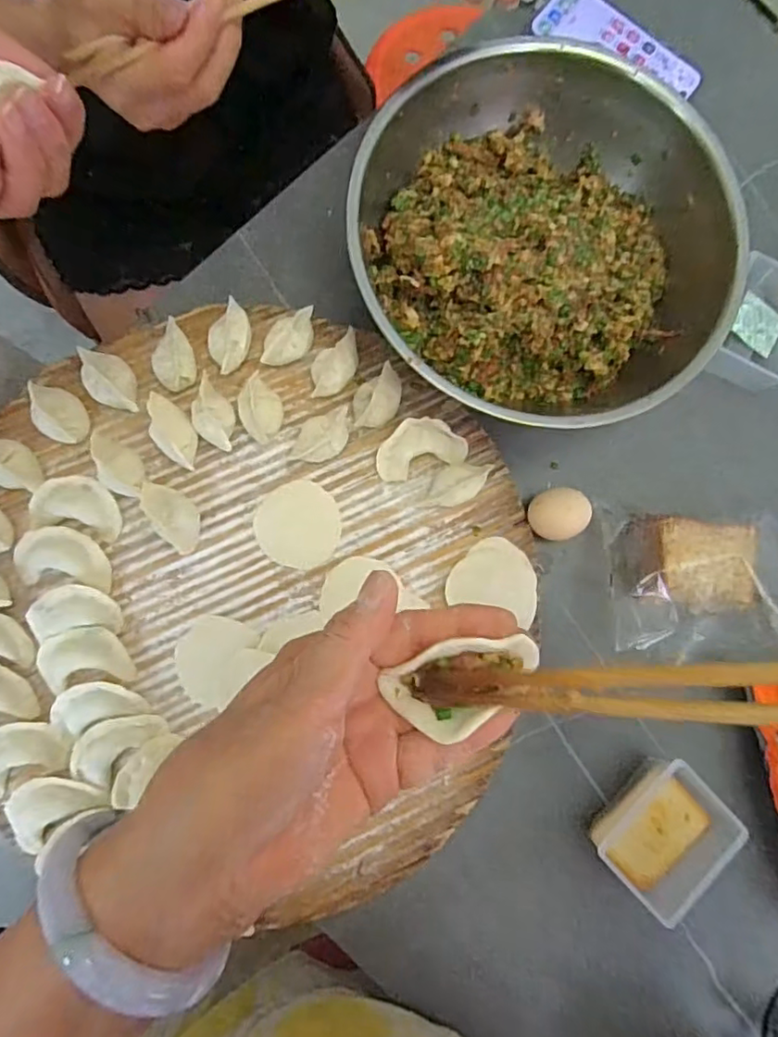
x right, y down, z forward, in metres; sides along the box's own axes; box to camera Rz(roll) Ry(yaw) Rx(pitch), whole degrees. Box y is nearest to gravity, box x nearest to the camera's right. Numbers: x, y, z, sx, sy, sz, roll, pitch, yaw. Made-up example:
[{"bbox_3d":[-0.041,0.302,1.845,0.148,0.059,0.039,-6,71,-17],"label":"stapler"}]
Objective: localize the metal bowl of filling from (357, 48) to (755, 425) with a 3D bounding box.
[{"bbox_3d":[0.104,-0.192,0.425,0.256,0.086,0.258,1,84,-6],"label":"metal bowl of filling"}]

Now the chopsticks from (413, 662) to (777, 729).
[{"bbox_3d":[0.134,0.057,0.183,0.257,0.017,0.027,-6,84,20],"label":"chopsticks"}]

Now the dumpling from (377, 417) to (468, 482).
[{"bbox_3d":[0.024,-0.053,0.434,0.067,0.025,0.038,-17,86,-8],"label":"dumpling"}]

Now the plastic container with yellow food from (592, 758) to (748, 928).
[{"bbox_3d":[0.195,0.225,0.422,0.088,0.046,0.076,-43,90,-9],"label":"plastic container with yellow food"}]

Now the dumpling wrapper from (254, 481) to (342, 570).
[{"bbox_3d":[-0.066,0.005,0.429,0.060,0.004,0.061,8,83,-5],"label":"dumpling wrapper"}]

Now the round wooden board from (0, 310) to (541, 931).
[{"bbox_3d":[-0.102,0.046,0.417,0.402,0.035,0.379,1,84,-6],"label":"round wooden board"}]

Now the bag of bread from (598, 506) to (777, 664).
[{"bbox_3d":[0.240,0.048,0.438,0.149,0.043,0.106,5,83,-6],"label":"bag of bread"}]

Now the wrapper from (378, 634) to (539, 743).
[{"bbox_3d":[0.031,0.064,0.229,0.059,0.019,0.035,-13,85,-8],"label":"wrapper"}]

